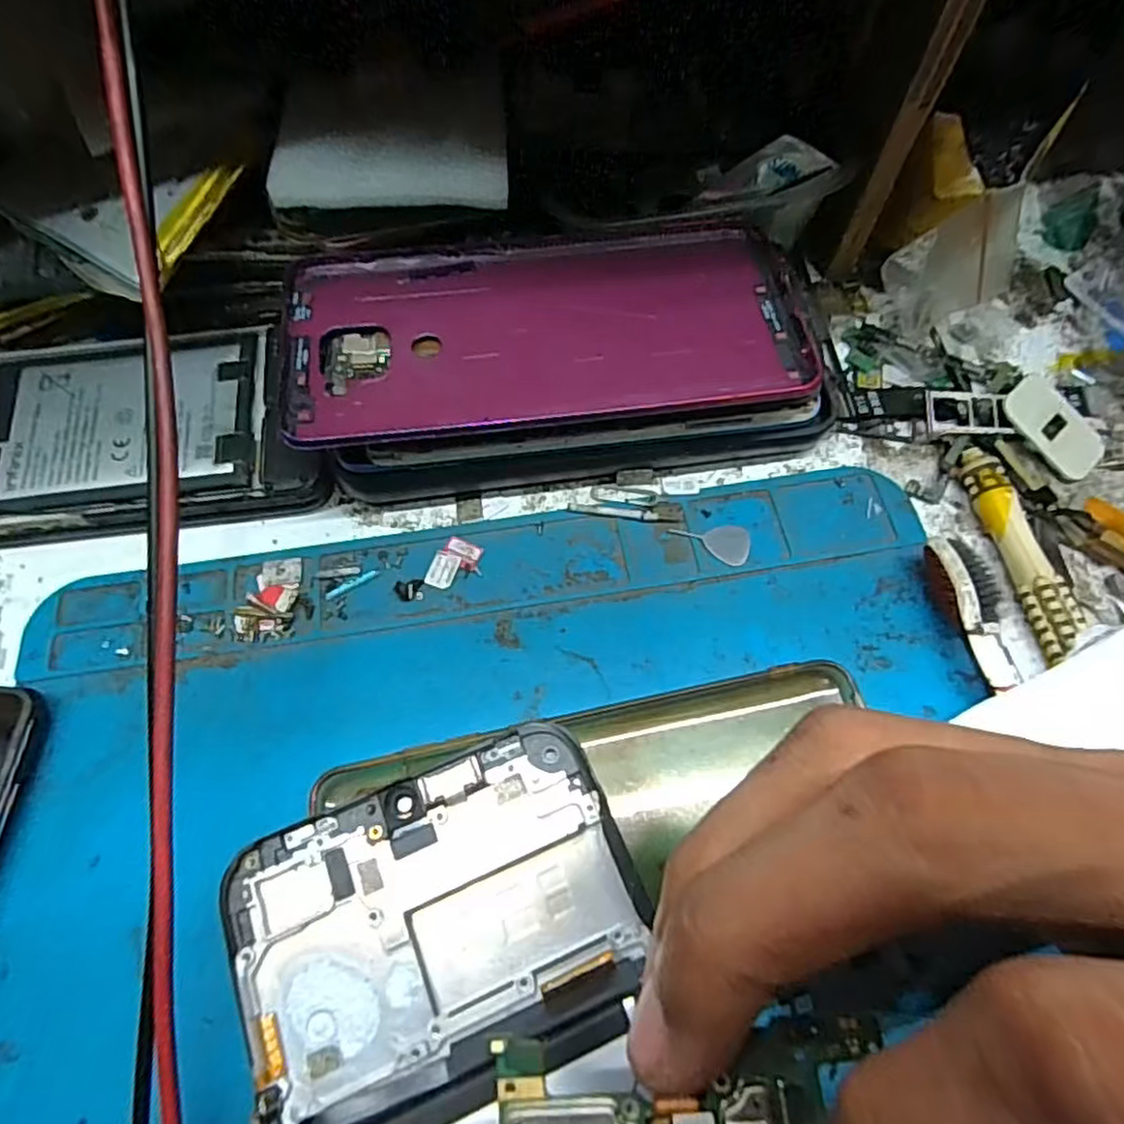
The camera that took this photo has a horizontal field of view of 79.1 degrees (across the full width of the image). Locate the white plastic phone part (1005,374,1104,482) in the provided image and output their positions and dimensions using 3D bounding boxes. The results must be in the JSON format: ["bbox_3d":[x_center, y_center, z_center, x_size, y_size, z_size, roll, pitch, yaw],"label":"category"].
[{"bbox_3d":[0.177,-0.049,0.244,0.038,0.004,0.027,45,76,1],"label":"white plastic phone part"}]

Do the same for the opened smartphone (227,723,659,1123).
[{"bbox_3d":[-0.001,0.111,0.103,0.072,0.006,0.159,-20,67,-8],"label":"opened smartphone"}]

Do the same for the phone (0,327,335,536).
[{"bbox_3d":[-0.161,-0.043,0.238,0.157,0.018,0.071,-8,66,-3],"label":"phone"}]

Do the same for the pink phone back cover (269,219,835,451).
[{"bbox_3d":[-0.004,-0.075,0.216,0.162,0.007,0.074,-8,66,-3],"label":"pink phone back cover"}]

